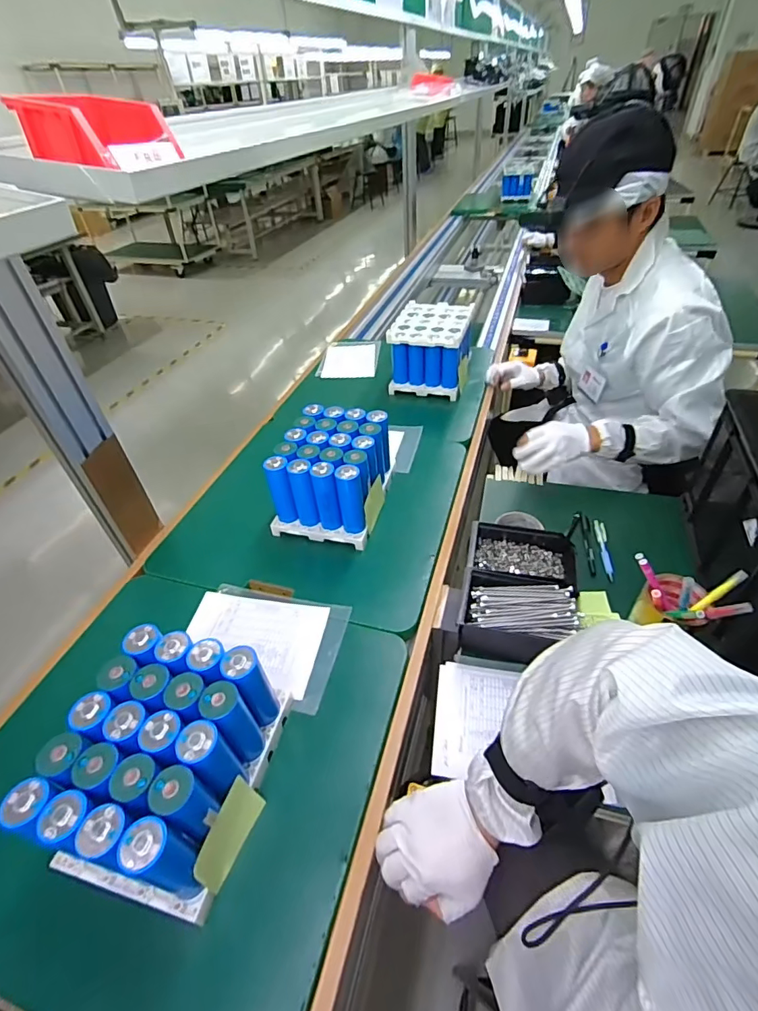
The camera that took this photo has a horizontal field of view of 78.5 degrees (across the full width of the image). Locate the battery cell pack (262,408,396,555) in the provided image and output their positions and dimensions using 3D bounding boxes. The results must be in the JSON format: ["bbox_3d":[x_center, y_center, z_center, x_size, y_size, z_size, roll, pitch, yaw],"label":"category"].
[{"bbox_3d":[-0.081,-0.057,0.854,0.172,0.151,0.217,10,44,16],"label":"battery cell pack"}]

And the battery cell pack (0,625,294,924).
[{"bbox_3d":[-0.225,0.277,0.505,0.175,0.154,0.220,7,43,13],"label":"battery cell pack"}]

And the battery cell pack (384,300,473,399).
[{"bbox_3d":[0.137,-0.407,1.198,0.186,0.142,0.244,7,43,13],"label":"battery cell pack"}]

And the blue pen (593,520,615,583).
[{"bbox_3d":[0.404,0.076,0.831,0.017,0.010,0.140,5,43,11],"label":"blue pen"}]

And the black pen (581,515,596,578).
[{"bbox_3d":[0.378,0.070,0.838,0.015,0.007,0.144,6,43,12],"label":"black pen"}]

